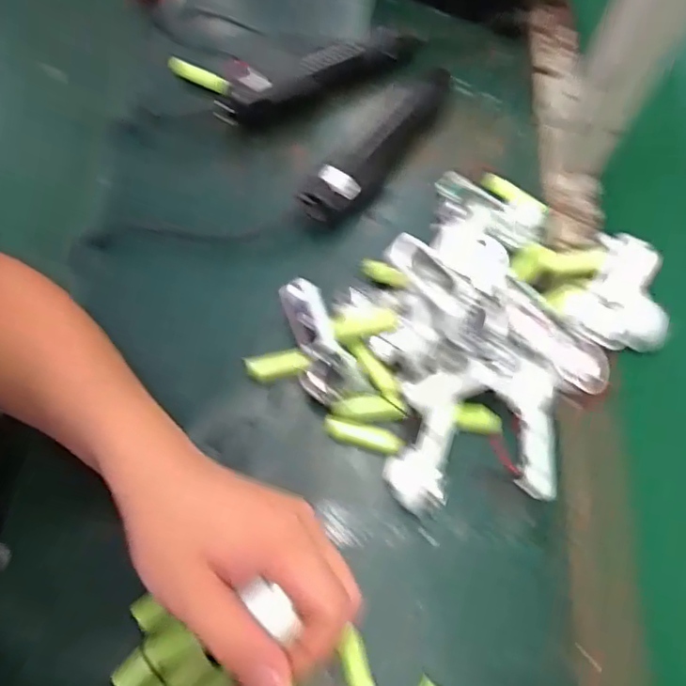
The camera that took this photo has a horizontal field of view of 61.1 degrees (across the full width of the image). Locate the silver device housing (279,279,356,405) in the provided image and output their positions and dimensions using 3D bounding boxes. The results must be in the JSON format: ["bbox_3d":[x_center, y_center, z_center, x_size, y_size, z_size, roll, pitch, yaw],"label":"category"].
[{"bbox_3d":[-0.023,-0.001,0.444,0.036,0.029,0.095,-21,67,-10],"label":"silver device housing"}]

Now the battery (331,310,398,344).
[{"bbox_3d":[0.017,-0.013,0.440,0.049,0.016,0.016,-13,64,17],"label":"battery"}]

